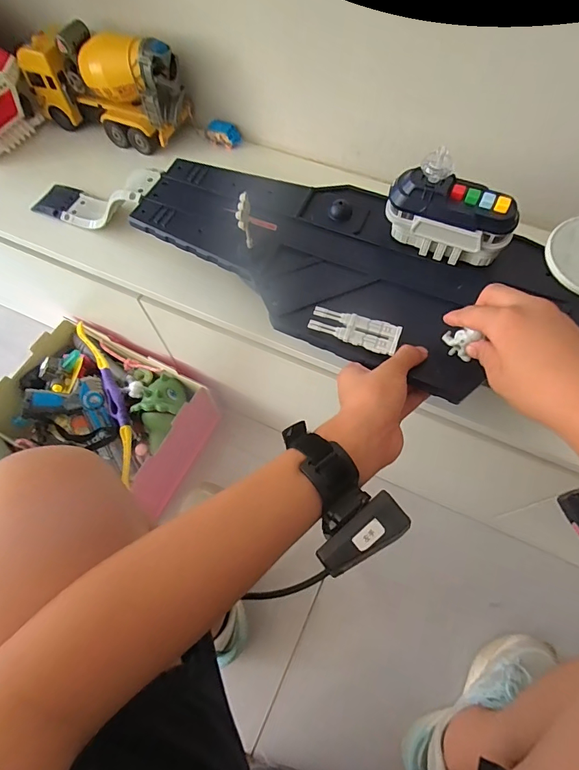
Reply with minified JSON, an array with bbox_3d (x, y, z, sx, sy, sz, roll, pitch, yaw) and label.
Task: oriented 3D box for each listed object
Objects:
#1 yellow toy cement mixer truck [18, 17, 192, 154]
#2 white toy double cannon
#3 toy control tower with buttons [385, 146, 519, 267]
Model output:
[{"bbox_3d":[-0.283,-0.471,0.639,0.250,0.135,0.084,18,66,11],"label":"yellow toy cement mixer truck"},{"bbox_3d":[0.064,-0.055,0.407,0.088,0.009,0.032,17,66,10],"label":"white toy double cannon"},{"bbox_3d":[0.165,-0.174,0.421,0.128,0.095,0.042,23,67,13],"label":"toy control tower with buttons"}]

